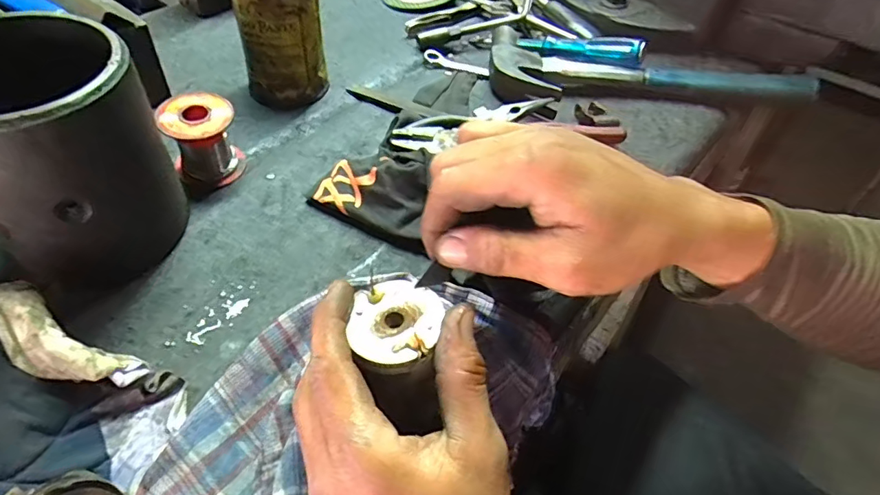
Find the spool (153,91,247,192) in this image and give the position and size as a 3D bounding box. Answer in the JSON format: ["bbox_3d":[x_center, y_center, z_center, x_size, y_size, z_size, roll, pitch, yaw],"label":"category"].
[{"bbox_3d":[-0.184,-0.082,0.397,0.051,0.058,0.051,3,48,-3],"label":"spool"}]

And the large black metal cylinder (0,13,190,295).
[{"bbox_3d":[-0.230,-0.053,0.318,0.107,0.133,0.102,-30,57,-29],"label":"large black metal cylinder"}]

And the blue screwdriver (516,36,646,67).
[{"bbox_3d":[0.147,-0.212,0.539,0.133,0.023,0.026,17,47,28],"label":"blue screwdriver"}]

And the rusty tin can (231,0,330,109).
[{"bbox_3d":[-0.143,-0.198,0.462,0.072,0.112,0.073,-1,48,-7],"label":"rusty tin can"}]

